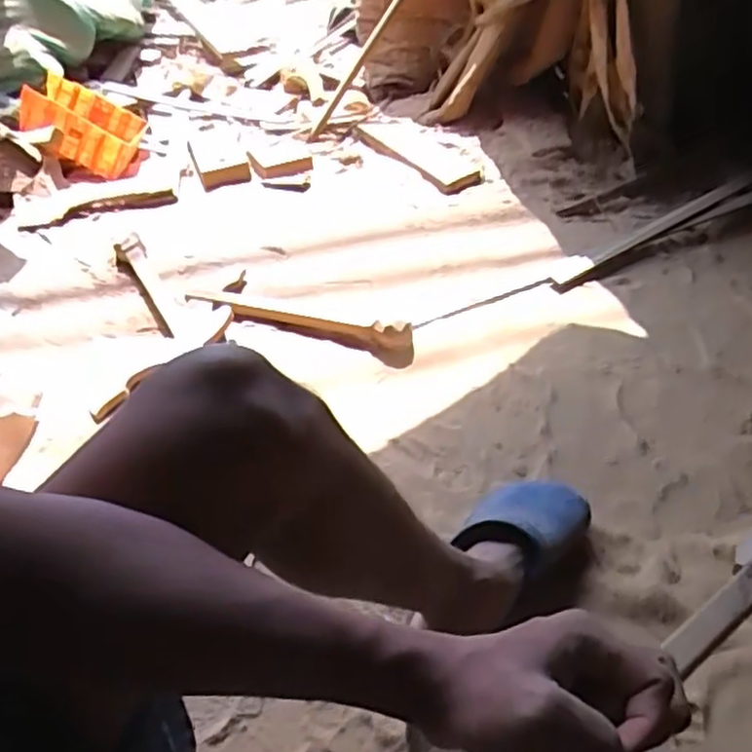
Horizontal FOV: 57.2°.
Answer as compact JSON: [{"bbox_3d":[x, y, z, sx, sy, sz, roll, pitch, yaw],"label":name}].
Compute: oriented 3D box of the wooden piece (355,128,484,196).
[{"bbox_3d":[0.062,-0.469,1.473,0.089,0.028,0.368,-34,54,-27],"label":"wooden piece"}]

